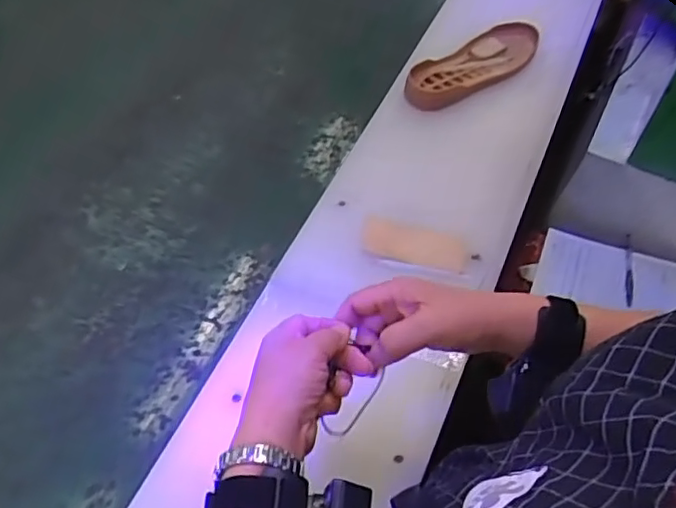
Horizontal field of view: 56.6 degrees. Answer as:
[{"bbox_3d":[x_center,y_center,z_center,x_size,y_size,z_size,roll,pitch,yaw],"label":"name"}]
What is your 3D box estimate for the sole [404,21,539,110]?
[{"bbox_3d":[0.210,-0.285,0.944,0.232,0.037,0.083,-31,58,-21],"label":"sole"}]

